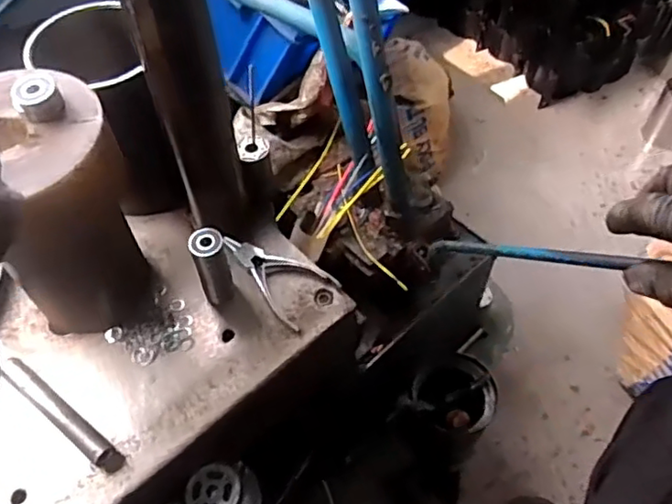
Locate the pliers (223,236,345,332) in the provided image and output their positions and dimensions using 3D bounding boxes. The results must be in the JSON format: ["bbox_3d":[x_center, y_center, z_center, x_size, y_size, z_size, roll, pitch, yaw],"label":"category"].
[{"bbox_3d":[-0.068,0.025,0.639,0.126,0.012,0.068,29,61,20],"label":"pliers"}]

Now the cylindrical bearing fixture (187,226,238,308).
[{"bbox_3d":[-0.119,0.015,0.604,0.030,0.090,0.027,-17,57,-11],"label":"cylindrical bearing fixture"}]

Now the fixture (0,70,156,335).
[{"bbox_3d":[-0.244,-0.035,0.553,0.127,0.238,0.118,-1,55,1],"label":"fixture"}]

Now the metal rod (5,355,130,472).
[{"bbox_3d":[-0.249,0.146,0.558,0.147,0.025,0.020,32,62,21],"label":"metal rod"}]

